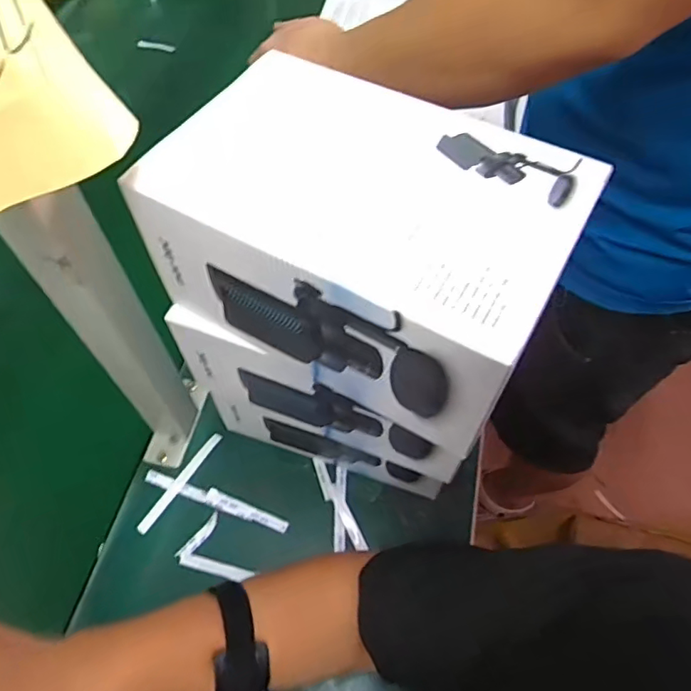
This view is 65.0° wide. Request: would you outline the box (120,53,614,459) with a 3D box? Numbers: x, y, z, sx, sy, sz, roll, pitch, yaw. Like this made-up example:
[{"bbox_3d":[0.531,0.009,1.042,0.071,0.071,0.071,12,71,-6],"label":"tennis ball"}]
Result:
[{"bbox_3d":[0.010,-0.065,0.340,0.227,0.111,0.148,27,62,15],"label":"box"}]

